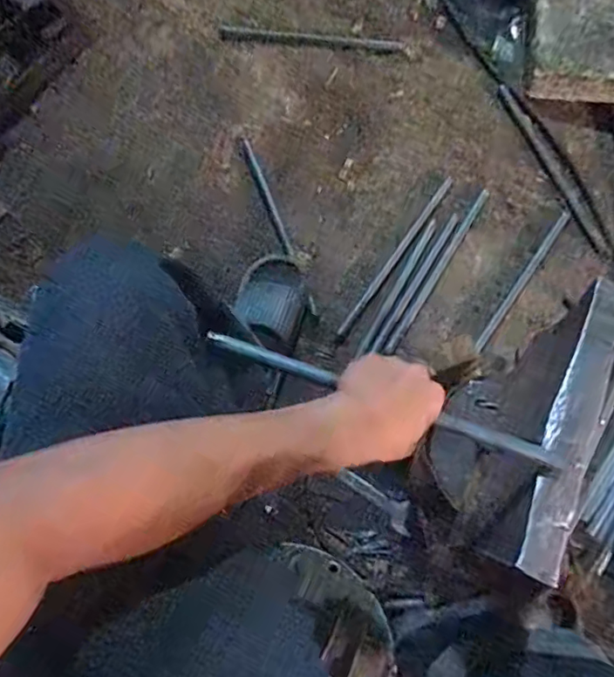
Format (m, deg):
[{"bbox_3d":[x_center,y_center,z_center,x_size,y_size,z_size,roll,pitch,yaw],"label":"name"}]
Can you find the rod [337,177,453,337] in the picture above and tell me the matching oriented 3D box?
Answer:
[{"bbox_3d":[0.151,-0.140,0.915,0.015,0.009,0.333,35,80,7],"label":"rod"}]

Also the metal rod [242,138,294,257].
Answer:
[{"bbox_3d":[-0.069,-0.244,0.940,0.013,0.017,0.235,-20,79,-4],"label":"metal rod"}]

